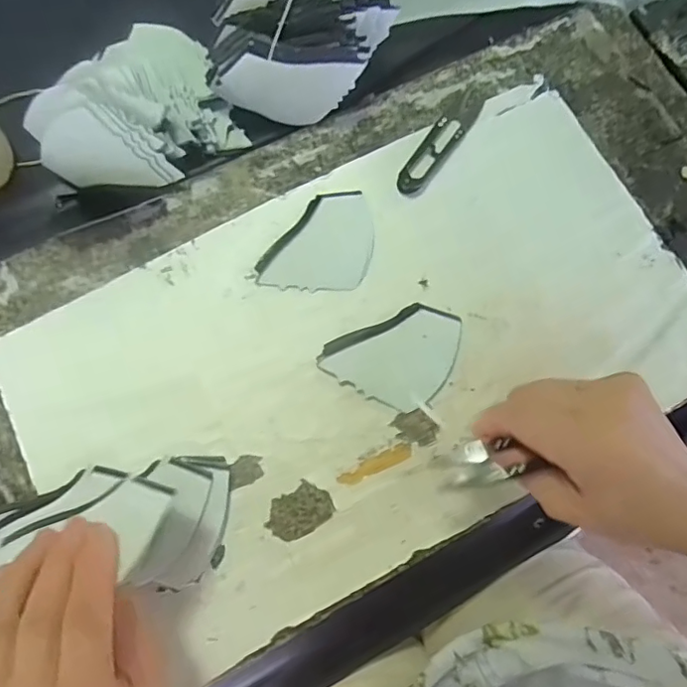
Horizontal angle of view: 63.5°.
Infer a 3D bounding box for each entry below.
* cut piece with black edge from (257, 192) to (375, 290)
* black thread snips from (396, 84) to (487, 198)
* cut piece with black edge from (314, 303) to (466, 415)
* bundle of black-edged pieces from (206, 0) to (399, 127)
[{"bbox_3d":[-0.019,-0.072,0.391,0.079,0.005,0.070,-3,77,-3],"label":"cut piece with black edge"},{"bbox_3d":[0.074,-0.153,0.410,0.022,0.009,0.106,36,78,6],"label":"black thread snips"},{"bbox_3d":[0.033,0.002,0.372,0.080,0.004,0.073,23,76,5],"label":"cut piece with black edge"},{"bbox_3d":[-0.030,-0.222,0.397,0.125,0.064,0.110,0,76,-2],"label":"bundle of black-edged pieces"}]

